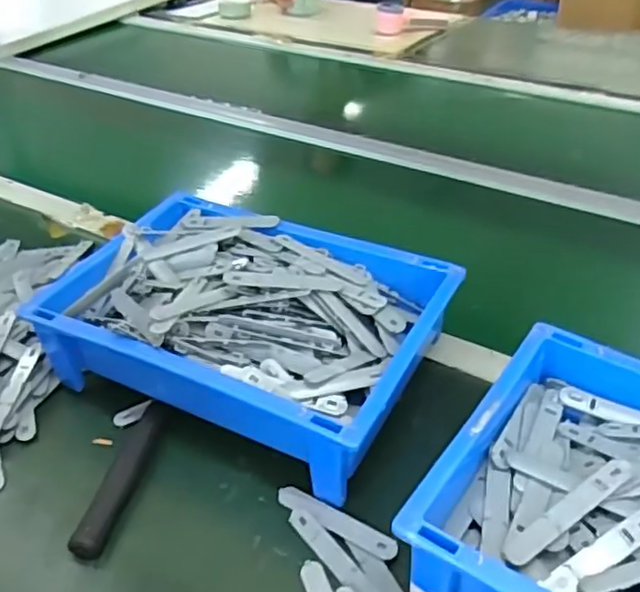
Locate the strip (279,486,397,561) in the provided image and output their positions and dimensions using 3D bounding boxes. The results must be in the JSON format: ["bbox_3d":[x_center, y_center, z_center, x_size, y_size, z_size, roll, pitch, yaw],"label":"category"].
[{"bbox_3d":[0.010,0.156,0.454,0.093,0.004,0.017,21,44,27],"label":"strip"}]

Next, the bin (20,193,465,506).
[{"bbox_3d":[-0.064,0.026,0.552,0.303,0.096,0.221,18,42,24],"label":"bin"}]

